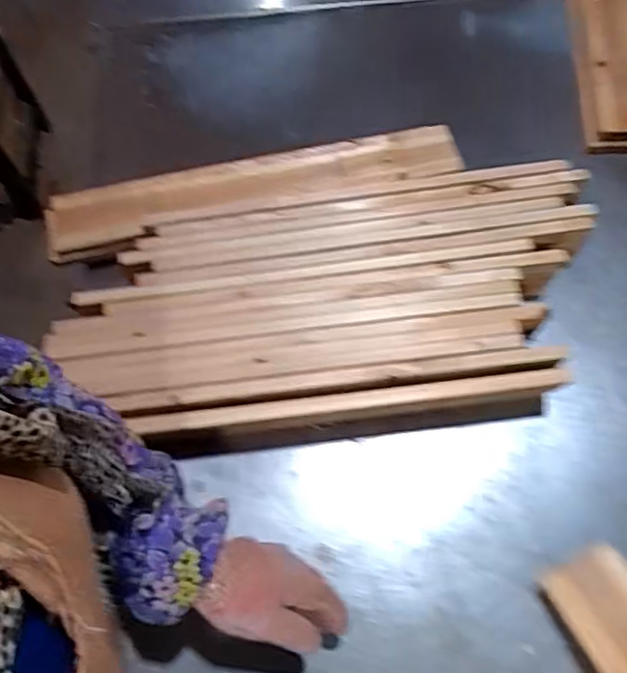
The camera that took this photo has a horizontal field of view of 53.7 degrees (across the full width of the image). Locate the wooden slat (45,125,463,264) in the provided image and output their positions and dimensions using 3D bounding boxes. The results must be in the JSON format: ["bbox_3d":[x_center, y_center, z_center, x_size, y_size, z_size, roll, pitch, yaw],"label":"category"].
[{"bbox_3d":[-0.064,-0.180,0.748,0.497,0.028,0.094,-12,53,-8],"label":"wooden slat"}]

